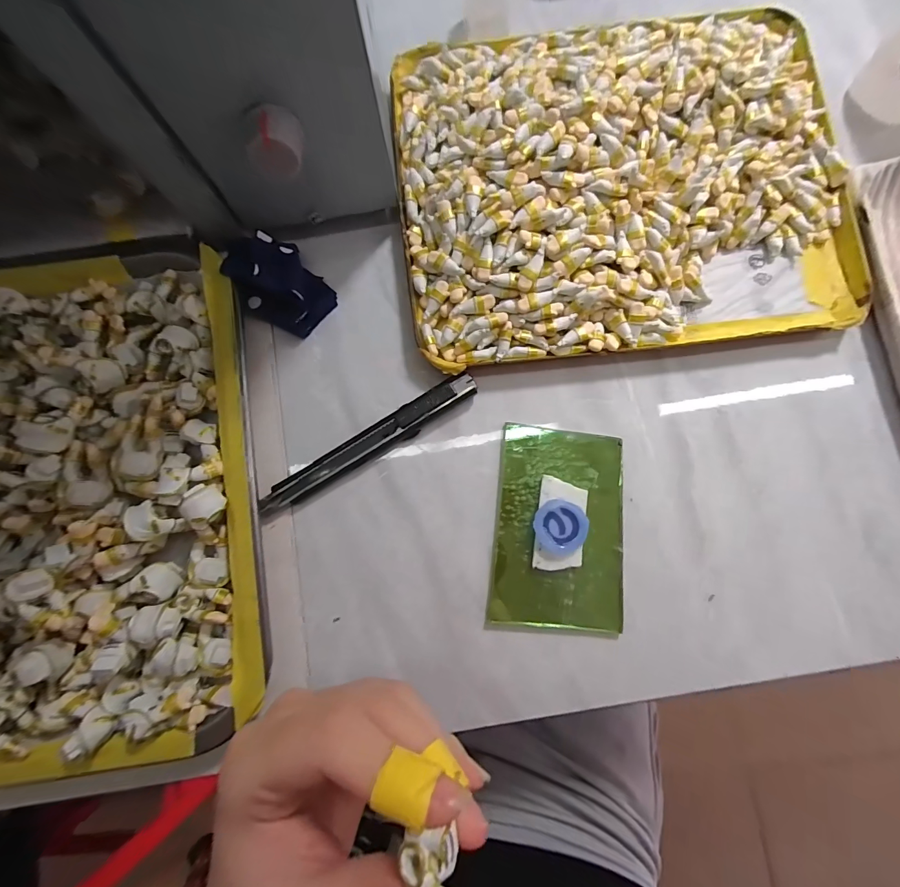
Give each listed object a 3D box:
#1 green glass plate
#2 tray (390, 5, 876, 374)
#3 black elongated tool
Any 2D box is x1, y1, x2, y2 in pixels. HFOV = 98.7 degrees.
[{"bbox_3d":[0.059,0.045,0.207,0.067,0.005,0.104,6,83,3],"label":"green glass plate"},{"bbox_3d":[0.095,-0.148,0.213,0.243,0.040,0.191,-7,83,1],"label":"tray"},{"bbox_3d":[-0.043,0.000,0.213,0.129,0.009,0.017,-32,83,-2],"label":"black elongated tool"}]

